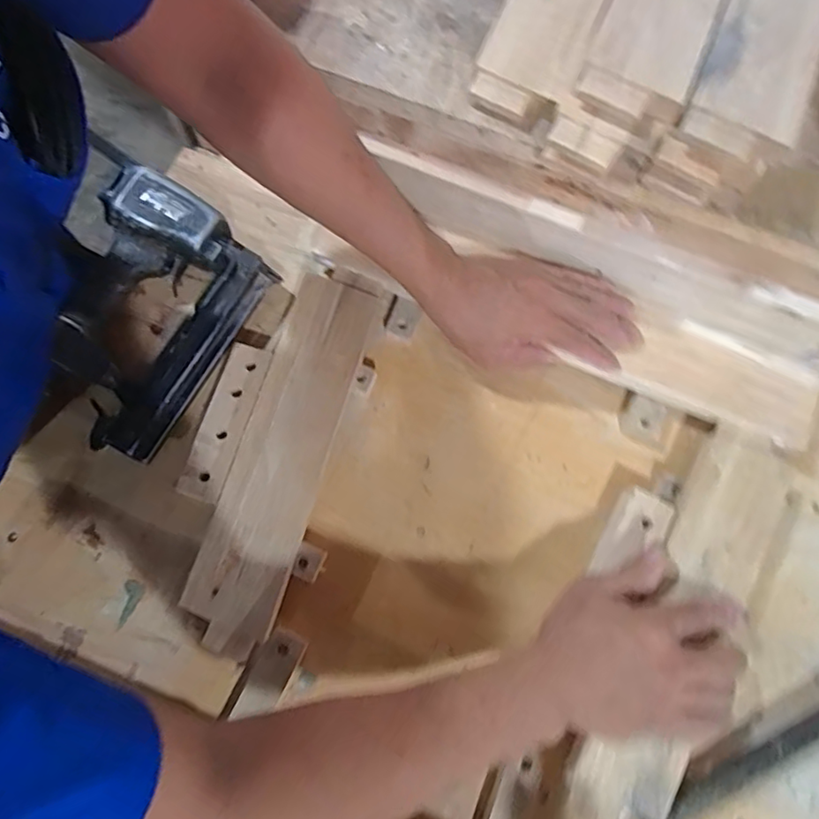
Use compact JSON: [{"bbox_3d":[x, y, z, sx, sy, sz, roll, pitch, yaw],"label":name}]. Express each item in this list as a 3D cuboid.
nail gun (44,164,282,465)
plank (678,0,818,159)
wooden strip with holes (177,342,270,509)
[{"bbox_3d":[-0.239,-0.087,0.521,0.166,0.061,0.217,30,76,7],"label":"nail gun"},{"bbox_3d":[0.271,-0.309,0.414,0.074,0.018,0.307,23,75,5],"label":"plank"},{"bbox_3d":[-0.159,0.009,0.500,0.038,0.009,0.137,13,74,8],"label":"wooden strip with holes"}]

